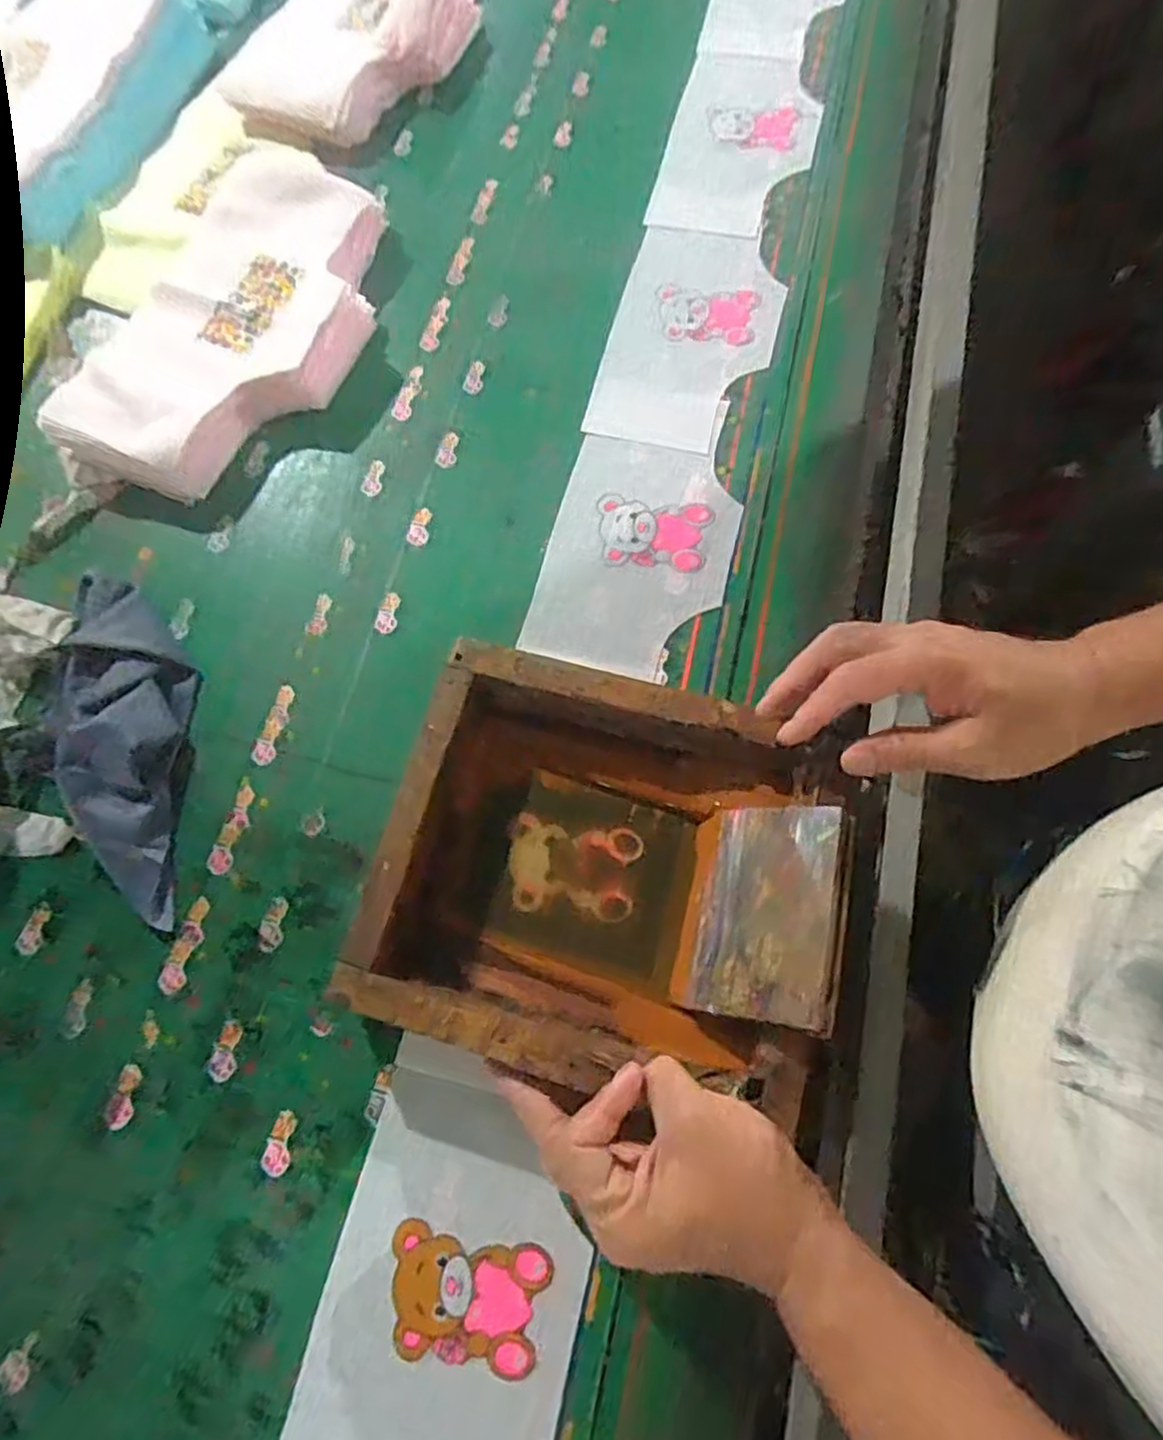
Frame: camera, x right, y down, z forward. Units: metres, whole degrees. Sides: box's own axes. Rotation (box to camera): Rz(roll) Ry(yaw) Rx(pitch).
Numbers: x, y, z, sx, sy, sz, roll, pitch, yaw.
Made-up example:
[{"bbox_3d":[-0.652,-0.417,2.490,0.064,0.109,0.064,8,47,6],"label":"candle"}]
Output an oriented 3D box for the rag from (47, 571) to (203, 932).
[{"bbox_3d":[-0.320,0.008,0.512,0.092,0.025,0.257,-9,69,-1],"label":"rag"}]

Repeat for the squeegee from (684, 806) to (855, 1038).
[{"bbox_3d":[0.104,0.106,0.413,0.009,0.089,0.117,30,65,-33],"label":"squeegee"}]

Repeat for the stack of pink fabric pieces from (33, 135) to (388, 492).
[{"bbox_3d":[-0.296,-0.356,0.635,0.230,0.041,0.355,8,70,6],"label":"stack of pink fabric pieces"}]

